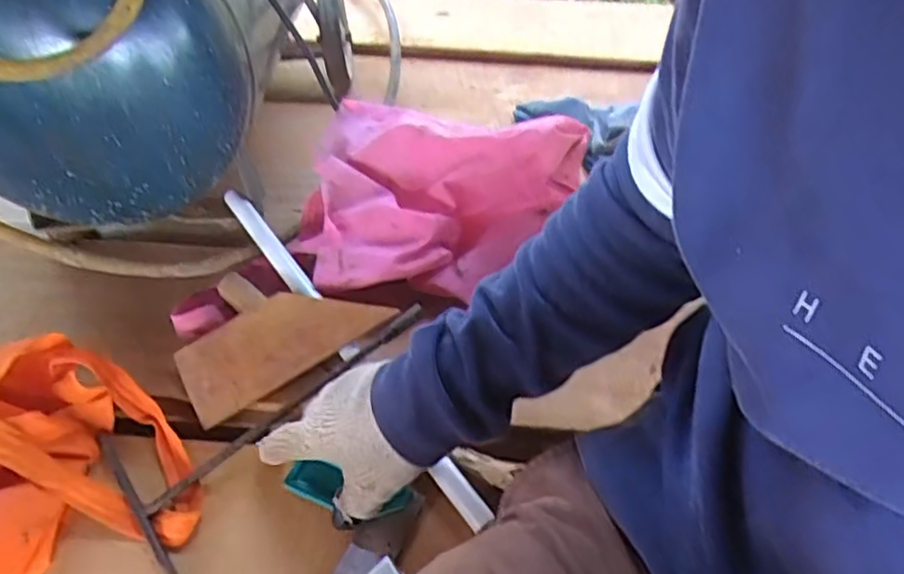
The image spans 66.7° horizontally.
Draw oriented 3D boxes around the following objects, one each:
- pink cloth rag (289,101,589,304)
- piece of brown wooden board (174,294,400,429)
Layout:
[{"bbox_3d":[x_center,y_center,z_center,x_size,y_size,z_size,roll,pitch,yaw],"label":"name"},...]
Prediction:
[{"bbox_3d":[-0.038,-0.093,0.683,0.266,0.109,0.224,20,52,18],"label":"pink cloth rag"},{"bbox_3d":[-0.158,0.044,0.628,0.186,0.014,0.082,-29,71,-8],"label":"piece of brown wooden board"}]

